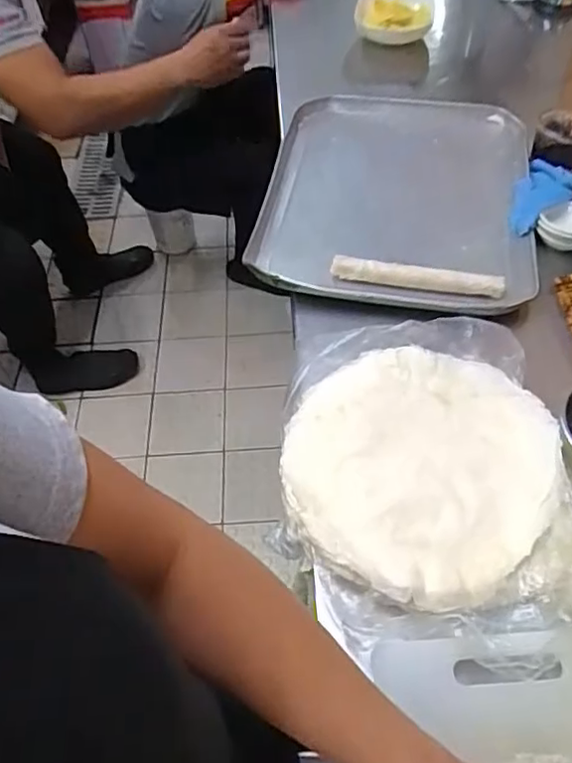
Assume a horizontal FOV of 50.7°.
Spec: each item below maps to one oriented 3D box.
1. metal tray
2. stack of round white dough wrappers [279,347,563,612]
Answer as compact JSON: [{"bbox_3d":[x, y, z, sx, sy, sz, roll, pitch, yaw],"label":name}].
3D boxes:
[{"bbox_3d":[0.157,-0.271,0.848,0.347,0.048,0.448,6,53,7],"label":"metal tray"},{"bbox_3d":[0.120,0.069,0.565,0.236,0.032,0.251,28,59,21],"label":"stack of round white dough wrappers"}]

